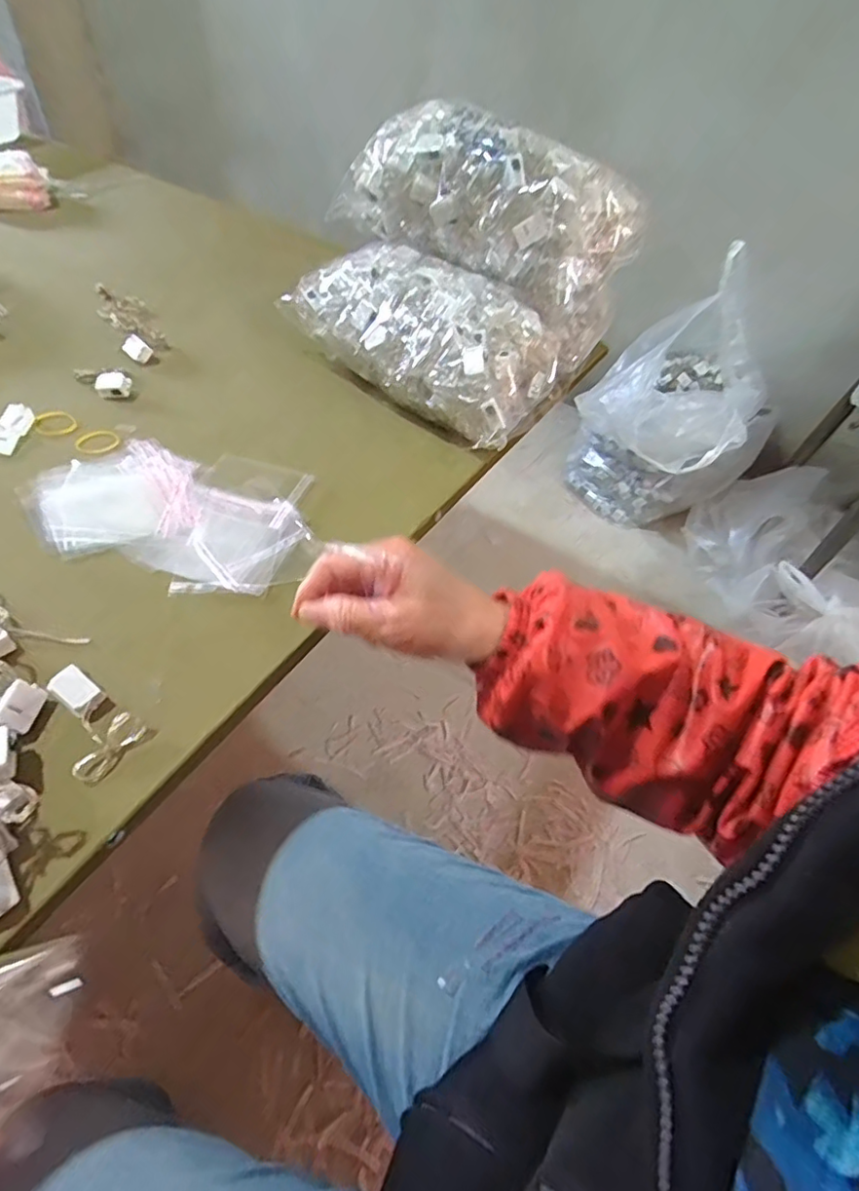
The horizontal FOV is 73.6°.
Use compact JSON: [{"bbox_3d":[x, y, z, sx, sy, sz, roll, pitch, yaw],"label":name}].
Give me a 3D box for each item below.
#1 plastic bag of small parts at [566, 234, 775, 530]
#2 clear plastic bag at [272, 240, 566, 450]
[{"bbox_3d":[0.497,-0.376,1.172,0.292,0.483,0.317,-30,59,-27],"label":"plastic bag of small parts"},{"bbox_3d":[-0.014,-0.250,0.557,0.276,0.101,0.123,31,53,18],"label":"clear plastic bag"}]

